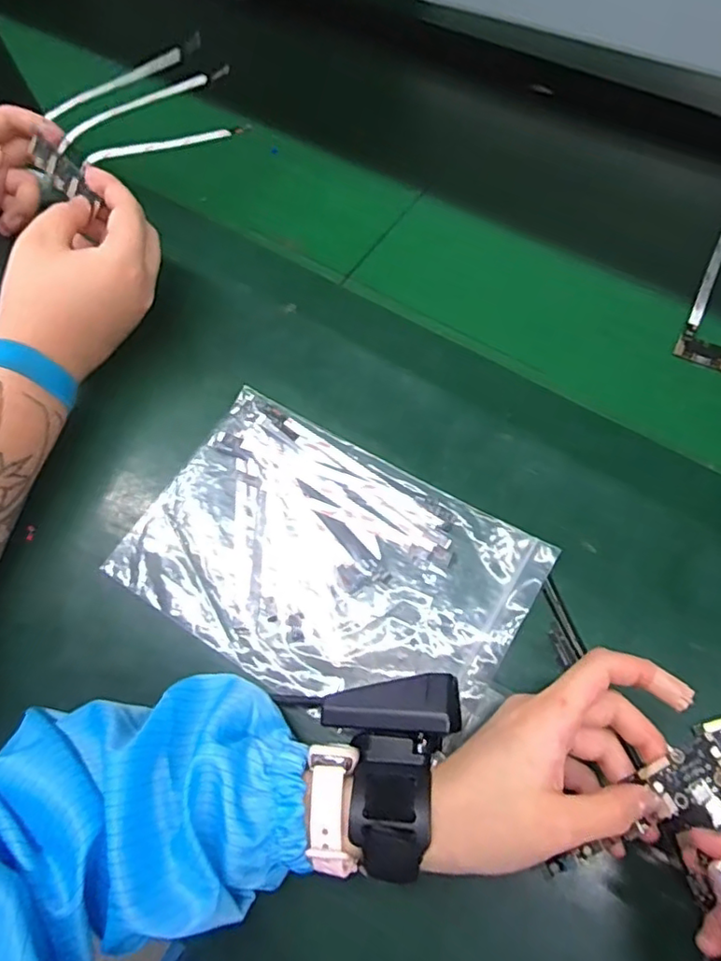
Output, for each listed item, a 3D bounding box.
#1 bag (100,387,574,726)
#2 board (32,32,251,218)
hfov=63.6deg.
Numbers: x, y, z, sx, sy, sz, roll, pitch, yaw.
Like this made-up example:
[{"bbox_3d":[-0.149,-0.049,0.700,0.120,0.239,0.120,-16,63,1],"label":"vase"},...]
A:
[{"bbox_3d":[-0.022,0.052,0.370,0.240,0.020,0.156,29,70,13],"label":"bag"},{"bbox_3d":[-0.184,-0.296,0.481,0.105,0.043,0.177,35,72,18],"label":"board"}]

